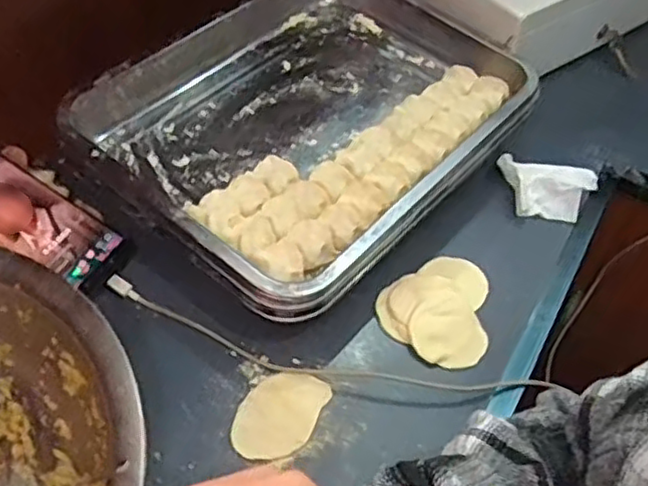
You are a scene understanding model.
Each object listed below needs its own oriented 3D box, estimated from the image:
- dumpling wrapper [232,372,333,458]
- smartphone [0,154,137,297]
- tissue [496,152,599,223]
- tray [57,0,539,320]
[{"bbox_3d":[-0.033,0.123,0.500,0.053,0.004,0.074,23,53,16],"label":"dumpling wrapper"},{"bbox_3d":[-0.235,-0.016,0.567,0.151,0.014,0.067,30,53,2],"label":"smartphone"},{"bbox_3d":[0.207,-0.053,0.648,0.086,0.036,0.046,10,50,3],"label":"tissue"},{"bbox_3d":[-0.014,-0.116,0.653,0.308,0.074,0.393,34,55,21],"label":"tray"}]

